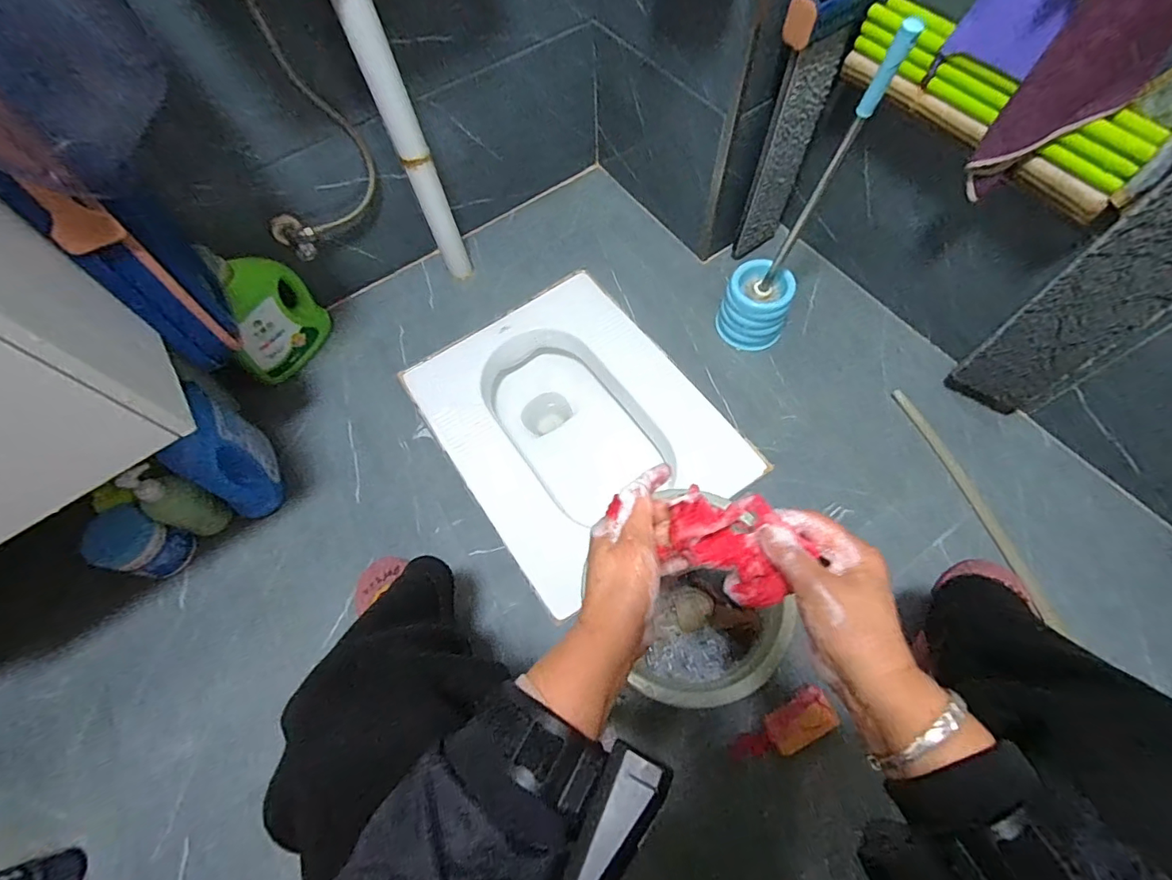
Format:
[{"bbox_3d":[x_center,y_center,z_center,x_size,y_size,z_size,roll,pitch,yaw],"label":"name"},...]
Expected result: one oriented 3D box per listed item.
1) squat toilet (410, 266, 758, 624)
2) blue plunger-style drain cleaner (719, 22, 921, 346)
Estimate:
[{"bbox_3d":[-0.019,-0.002,0.978,0.432,0.208,0.540,-33,67,-12],"label":"squat toilet"},{"bbox_3d":[0.301,-0.321,0.731,0.116,0.502,0.103,25,69,14],"label":"blue plunger-style drain cleaner"}]

